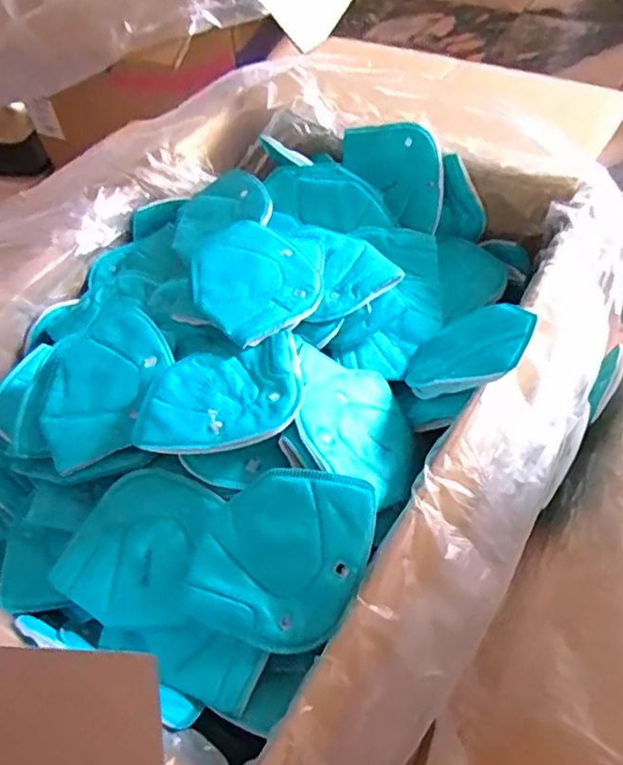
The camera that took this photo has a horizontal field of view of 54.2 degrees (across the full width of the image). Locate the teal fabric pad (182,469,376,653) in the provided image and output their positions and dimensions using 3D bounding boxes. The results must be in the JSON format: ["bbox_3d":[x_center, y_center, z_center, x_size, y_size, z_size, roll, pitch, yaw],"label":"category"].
[{"bbox_3d":[-0.019,0.110,0.395,0.103,0.012,0.115,18,80,5],"label":"teal fabric pad"}]

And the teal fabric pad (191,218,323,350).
[{"bbox_3d":[-0.053,-0.088,0.523,0.105,0.030,0.123,-35,58,-19],"label":"teal fabric pad"}]

